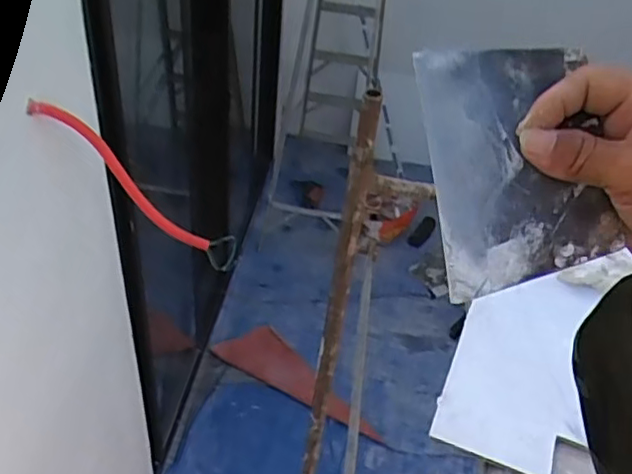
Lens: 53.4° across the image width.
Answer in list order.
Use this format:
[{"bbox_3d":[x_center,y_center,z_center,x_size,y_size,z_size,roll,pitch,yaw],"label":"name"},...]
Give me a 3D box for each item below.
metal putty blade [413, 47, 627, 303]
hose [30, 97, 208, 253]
[{"bbox_3d":[0.110,-0.043,0.349,0.091,0.137,0.010,-9,-9,9],"label":"metal putty blade"},{"bbox_3d":[-0.357,-0.113,1.181,0.061,0.414,0.077,-35,36,6],"label":"hose"}]

